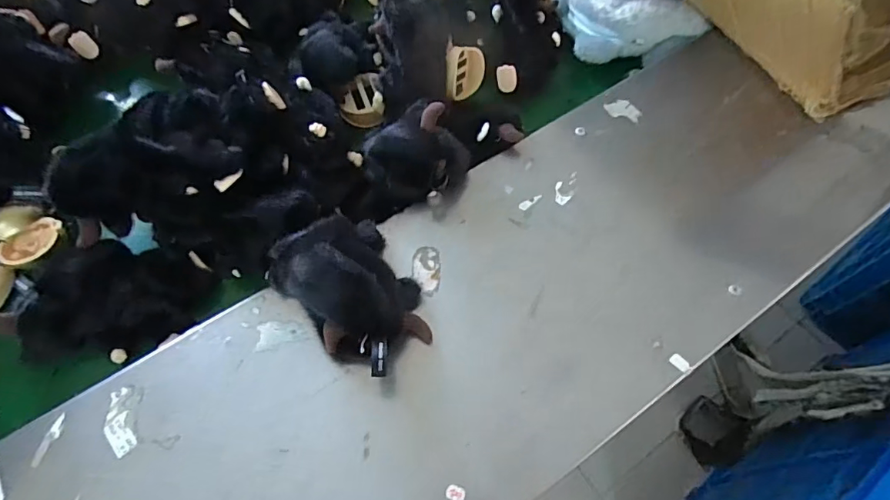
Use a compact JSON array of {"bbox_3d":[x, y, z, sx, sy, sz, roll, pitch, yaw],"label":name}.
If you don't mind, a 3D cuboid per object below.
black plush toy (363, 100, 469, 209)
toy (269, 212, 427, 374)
[{"bbox_3d":[-0.025,-0.083,0.431,0.089,0.055,0.079,2,63,0],"label":"black plush toy"},{"bbox_3d":[-0.065,0.030,0.374,0.088,0.043,0.125,-34,68,-17],"label":"toy"}]

